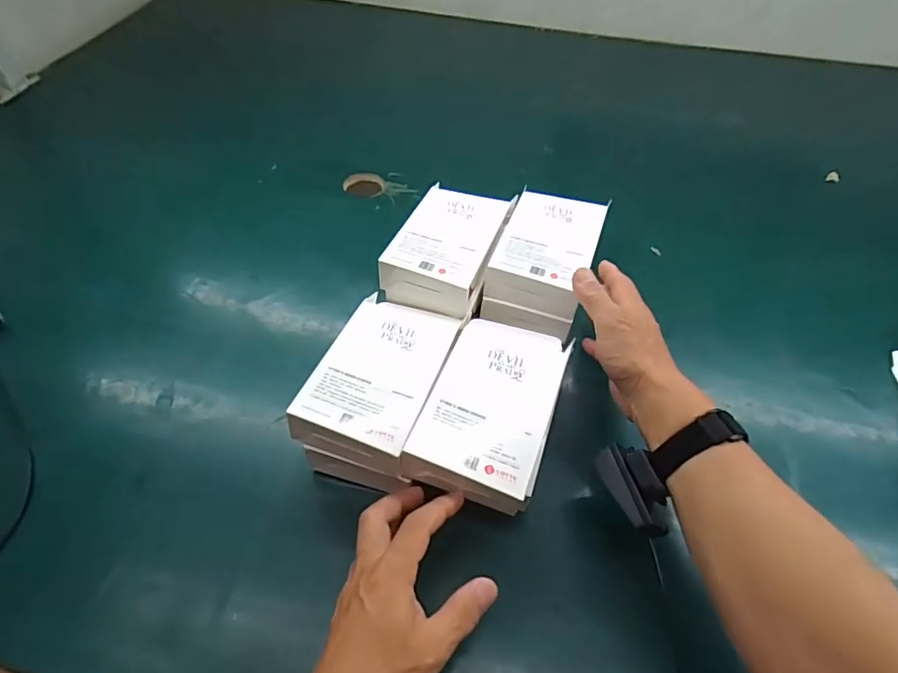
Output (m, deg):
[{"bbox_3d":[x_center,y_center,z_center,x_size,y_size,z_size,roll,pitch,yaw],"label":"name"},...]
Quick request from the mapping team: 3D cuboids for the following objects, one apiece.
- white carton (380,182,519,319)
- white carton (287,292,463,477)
[{"bbox_3d":[0.000,-0.096,0.559,0.099,0.044,0.152,19,54,14],"label":"white carton"},{"bbox_3d":[-0.057,0.030,0.448,0.095,0.036,0.150,15,54,12],"label":"white carton"}]

